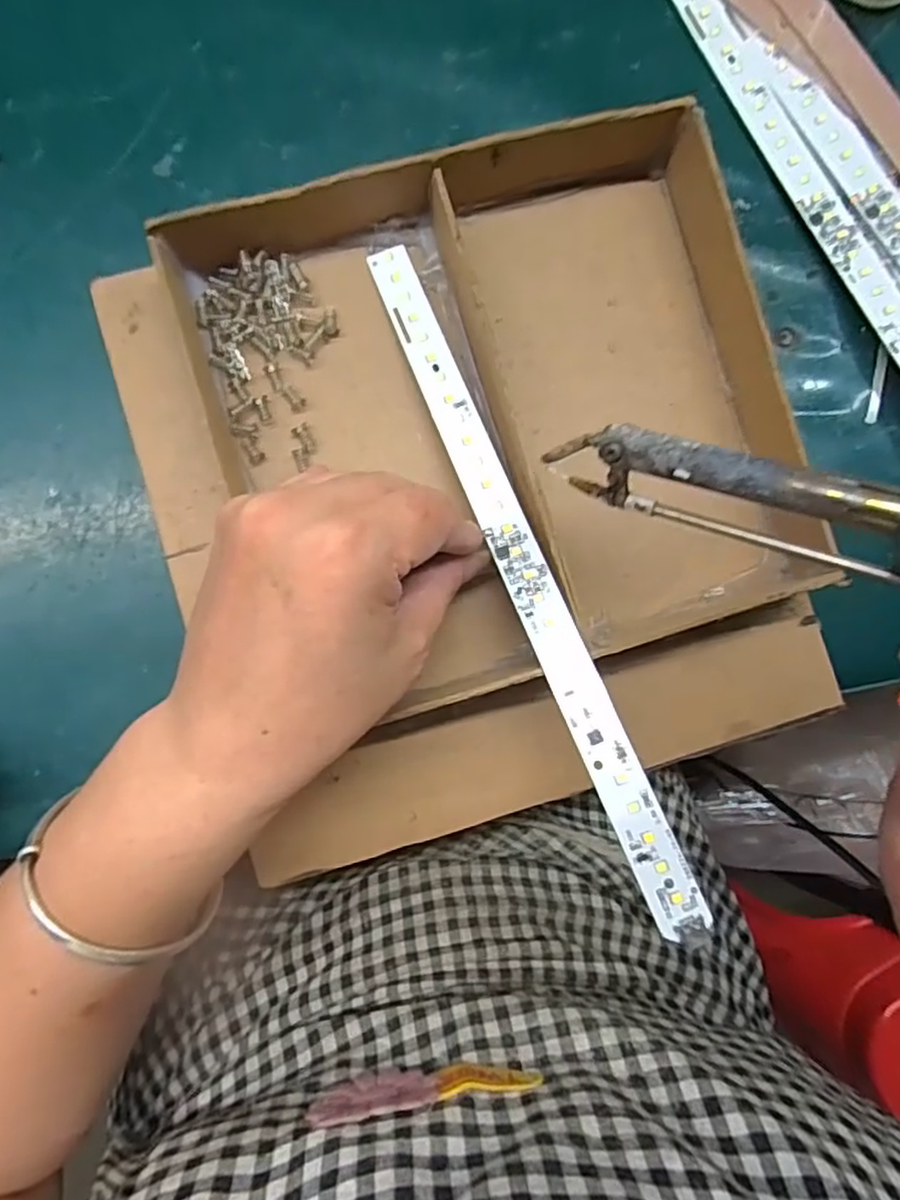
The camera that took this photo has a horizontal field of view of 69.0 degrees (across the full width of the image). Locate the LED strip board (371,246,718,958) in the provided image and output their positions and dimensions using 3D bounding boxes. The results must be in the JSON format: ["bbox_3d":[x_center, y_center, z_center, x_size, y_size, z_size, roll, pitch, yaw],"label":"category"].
[{"bbox_3d":[0.025,-0.019,0.249,0.016,0.007,0.283,-21,75,-5],"label":"LED strip board"}]

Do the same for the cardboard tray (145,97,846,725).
[{"bbox_3d":[0.024,-0.079,0.266,0.230,0.032,0.217,-18,86,-5],"label":"cardboard tray"}]

